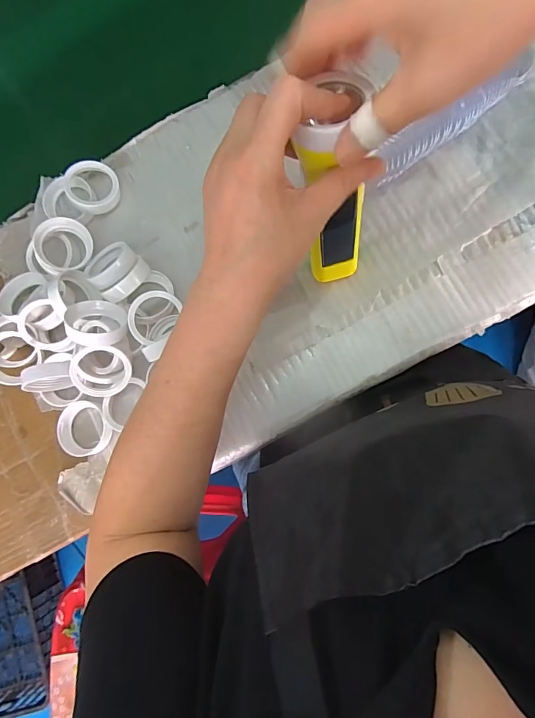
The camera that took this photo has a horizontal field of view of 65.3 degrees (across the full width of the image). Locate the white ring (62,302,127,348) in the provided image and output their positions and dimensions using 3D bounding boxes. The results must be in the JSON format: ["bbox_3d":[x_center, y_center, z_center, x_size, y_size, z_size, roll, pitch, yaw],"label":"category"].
[{"bbox_3d":[-0.161,-0.034,0.385,0.056,0.017,0.050,18,52,7],"label":"white ring"}]

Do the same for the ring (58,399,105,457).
[{"bbox_3d":[-0.184,0.068,0.417,0.049,0.020,0.049,-1,83,9],"label":"ring"}]

